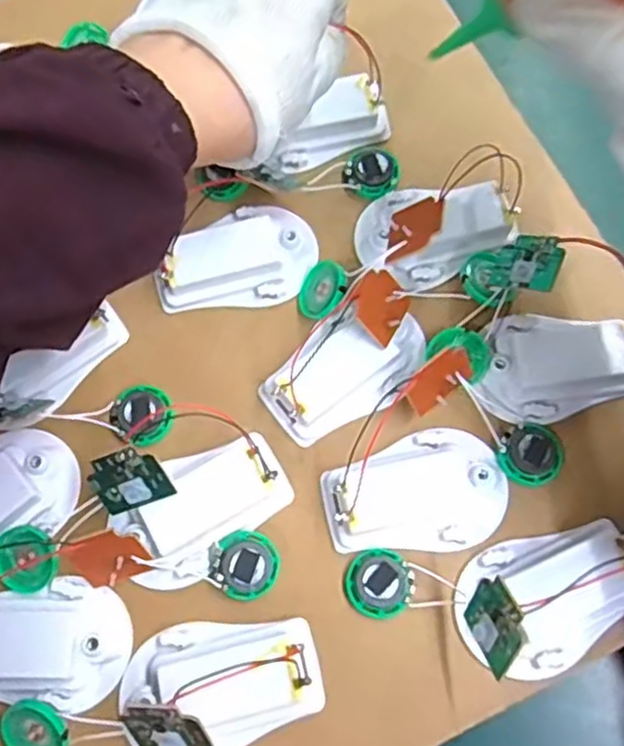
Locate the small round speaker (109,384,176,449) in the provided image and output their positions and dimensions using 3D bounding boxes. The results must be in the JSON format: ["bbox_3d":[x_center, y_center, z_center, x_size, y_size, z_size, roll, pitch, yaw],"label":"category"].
[{"bbox_3d":[-0.078,0.019,0.331,0.026,0.005,0.028,0,74,-1],"label":"small round speaker"}]

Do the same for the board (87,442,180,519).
[{"bbox_3d":[-0.076,0.044,0.296,0.030,0.029,0.004,-18,24,2],"label":"board"}]

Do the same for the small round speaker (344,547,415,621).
[{"bbox_3d":[0.029,0.089,0.304,0.028,0.007,0.028,0,74,-1],"label":"small round speaker"}]

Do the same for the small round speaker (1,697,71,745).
[{"bbox_3d":[-0.108,0.141,0.280,0.028,0.007,0.025,24,98,11],"label":"small round speaker"}]

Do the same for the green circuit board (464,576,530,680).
[{"bbox_3d":[0.069,0.094,0.269,0.004,0.027,0.032,13,25,-24],"label":"green circuit board"}]

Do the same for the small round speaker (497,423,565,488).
[{"bbox_3d":[0.099,0.036,0.321,0.028,0.012,0.028,0,74,-1],"label":"small round speaker"}]

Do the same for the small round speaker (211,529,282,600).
[{"bbox_3d":[-0.029,0.082,0.307,0.029,0.015,0.028,0,74,-1],"label":"small round speaker"}]

